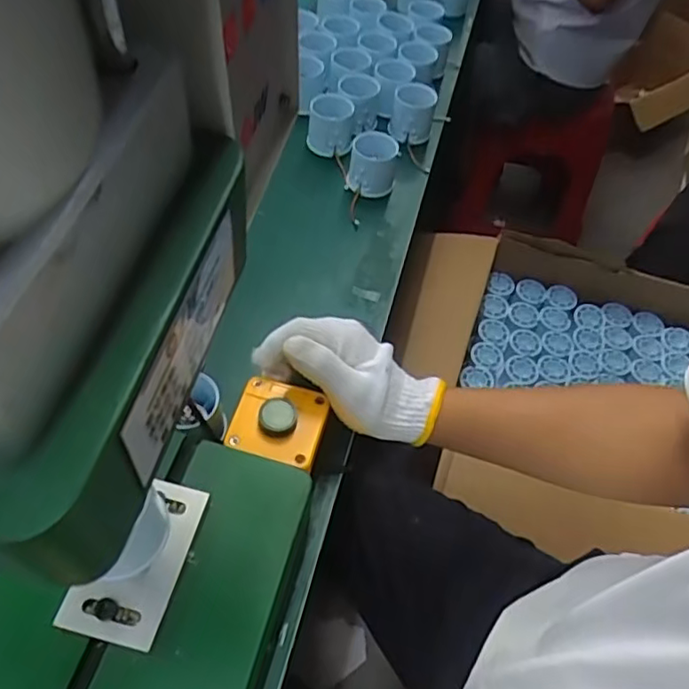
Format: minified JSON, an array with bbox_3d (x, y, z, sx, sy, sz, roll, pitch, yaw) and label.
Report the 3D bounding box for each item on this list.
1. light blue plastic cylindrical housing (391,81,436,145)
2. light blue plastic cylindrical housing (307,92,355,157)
[{"bbox_3d":[0.084,-0.286,0.751,0.052,0.058,0.060,9,54,2],"label":"light blue plastic cylindrical housing"},{"bbox_3d":[-0.017,-0.262,0.732,0.052,0.057,0.056,2,54,-3],"label":"light blue plastic cylindrical housing"}]

